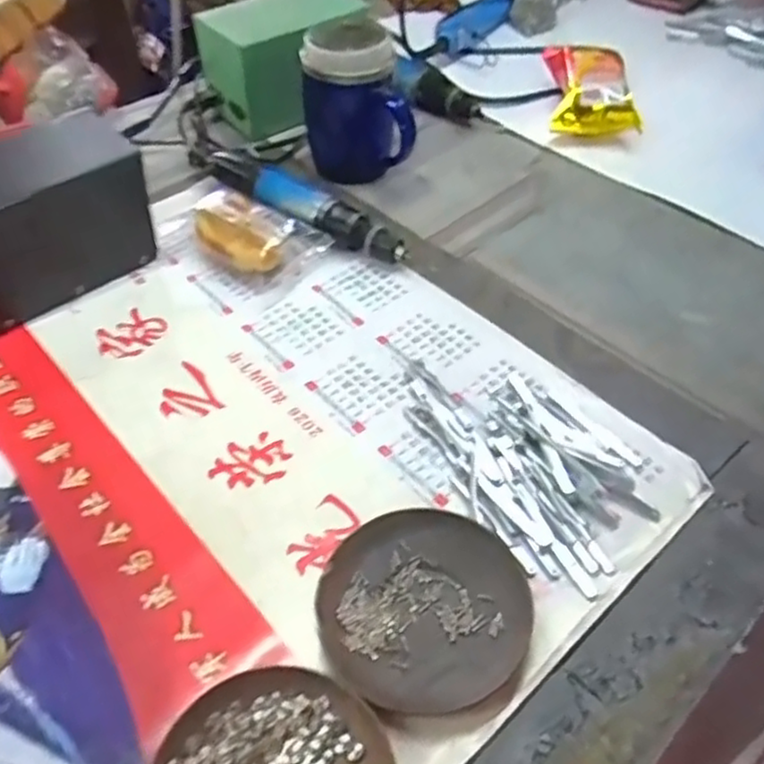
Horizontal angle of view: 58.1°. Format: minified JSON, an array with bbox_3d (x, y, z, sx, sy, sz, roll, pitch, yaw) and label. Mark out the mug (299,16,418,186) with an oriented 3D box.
[{"bbox_3d":[-0.023,-0.249,0.634,0.090,0.121,0.085,-8,48,-7],"label":"mug"}]

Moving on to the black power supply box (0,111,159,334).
[{"bbox_3d":[-0.270,-0.129,0.548,0.162,0.115,0.076,-28,53,-23],"label":"black power supply box"}]

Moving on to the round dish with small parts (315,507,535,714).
[{"bbox_3d":[0.023,0.124,0.385,0.112,0.012,0.112,0,48,0],"label":"round dish with small parts"}]

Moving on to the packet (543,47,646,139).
[{"bbox_3d":[0.224,-0.315,0.739,0.087,0.046,0.142,5,48,4],"label":"packet"}]

